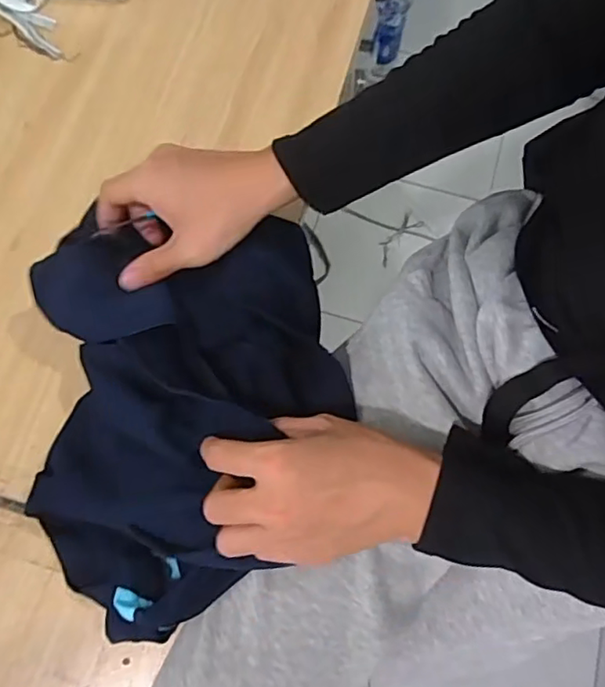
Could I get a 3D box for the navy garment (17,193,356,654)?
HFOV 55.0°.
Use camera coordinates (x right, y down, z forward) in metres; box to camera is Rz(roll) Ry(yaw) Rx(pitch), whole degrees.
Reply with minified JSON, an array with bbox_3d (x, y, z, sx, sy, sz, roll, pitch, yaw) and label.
[{"bbox_3d":[-0.089,0.052,0.457,0.231,0.054,0.306,0,72,-1],"label":"navy garment"}]

